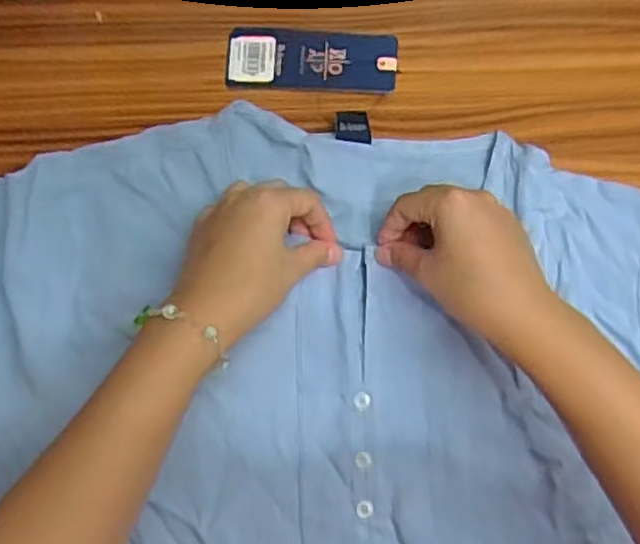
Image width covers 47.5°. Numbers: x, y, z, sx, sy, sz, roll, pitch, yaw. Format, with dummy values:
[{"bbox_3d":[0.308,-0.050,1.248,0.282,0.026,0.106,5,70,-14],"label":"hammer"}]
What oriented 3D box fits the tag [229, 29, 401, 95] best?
[{"bbox_3d":[-0.006,-0.152,0.515,0.119,0.004,0.048,4,76,1],"label":"tag"}]

